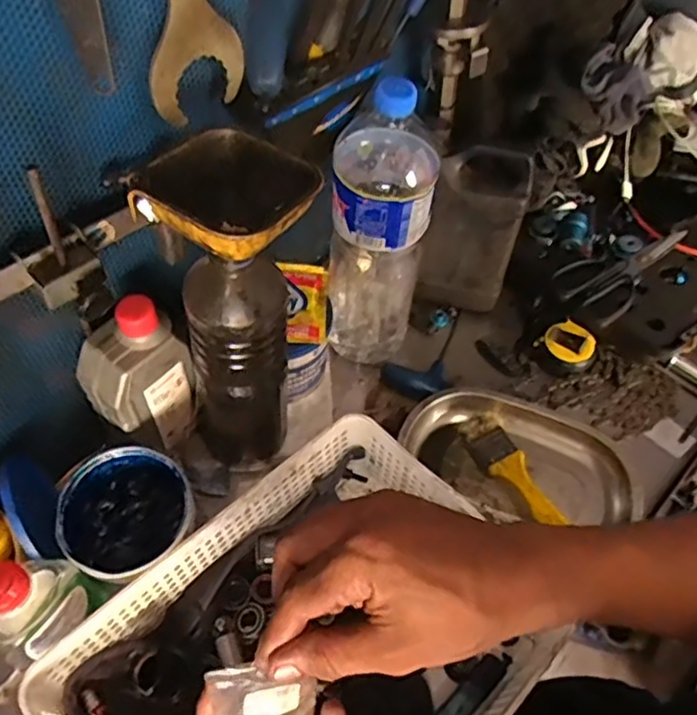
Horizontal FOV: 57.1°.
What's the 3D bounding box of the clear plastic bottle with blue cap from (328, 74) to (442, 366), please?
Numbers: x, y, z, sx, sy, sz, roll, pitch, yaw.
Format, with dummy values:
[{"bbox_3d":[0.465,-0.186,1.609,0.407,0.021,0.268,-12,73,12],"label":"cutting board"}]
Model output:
[{"bbox_3d":[0.028,-0.113,0.588,0.082,0.298,0.085,6,55,1],"label":"clear plastic bottle with blue cap"}]

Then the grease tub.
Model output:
[{"bbox_3d":[-0.177,0.132,0.520,0.095,0.077,0.099,1,55,-2],"label":"grease tub"}]

